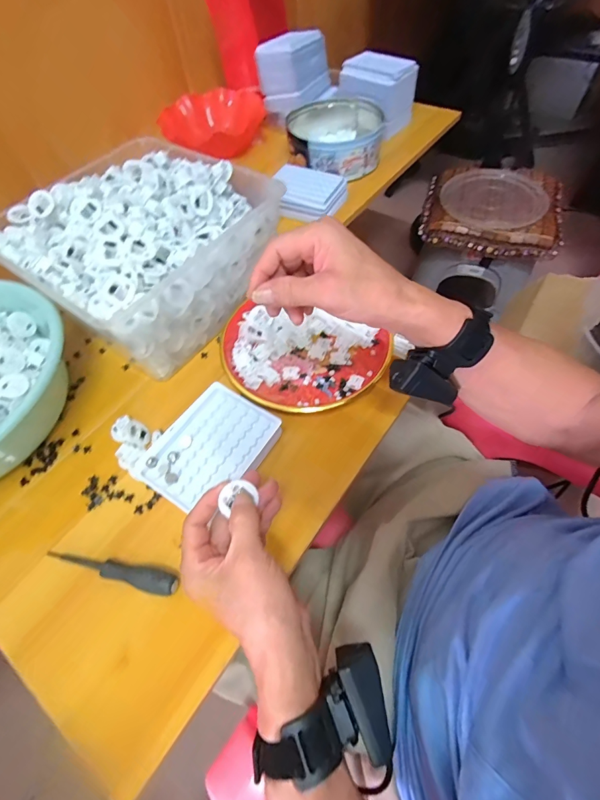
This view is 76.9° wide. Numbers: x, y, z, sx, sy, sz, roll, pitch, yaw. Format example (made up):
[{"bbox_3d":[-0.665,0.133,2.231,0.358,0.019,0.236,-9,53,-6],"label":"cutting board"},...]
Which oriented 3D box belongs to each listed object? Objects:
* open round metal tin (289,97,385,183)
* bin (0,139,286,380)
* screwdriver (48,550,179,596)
[{"bbox_3d":[0.066,-0.528,0.767,0.191,0.078,0.204,-2,58,3],"label":"open round metal tin"},{"bbox_3d":[-0.209,-0.211,0.525,0.275,0.149,0.308,31,65,21],"label":"bin"},{"bbox_3d":[-0.186,0.167,0.374,0.145,0.018,0.020,10,60,10],"label":"screwdriver"}]

